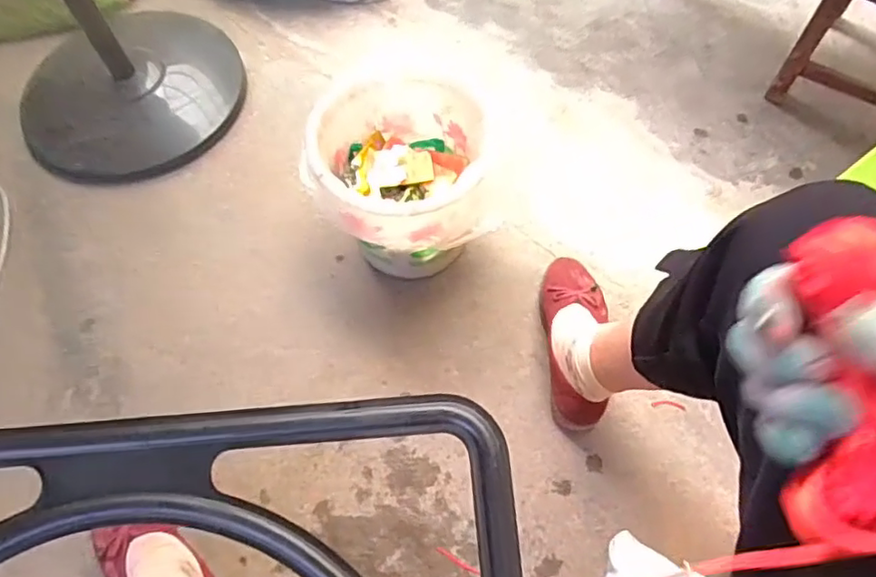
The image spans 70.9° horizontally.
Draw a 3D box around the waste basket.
[{"bbox_3d":[-0.041,-0.142,0.870,0.222,0.250,0.222,-1,63,2],"label":"waste basket"}]

